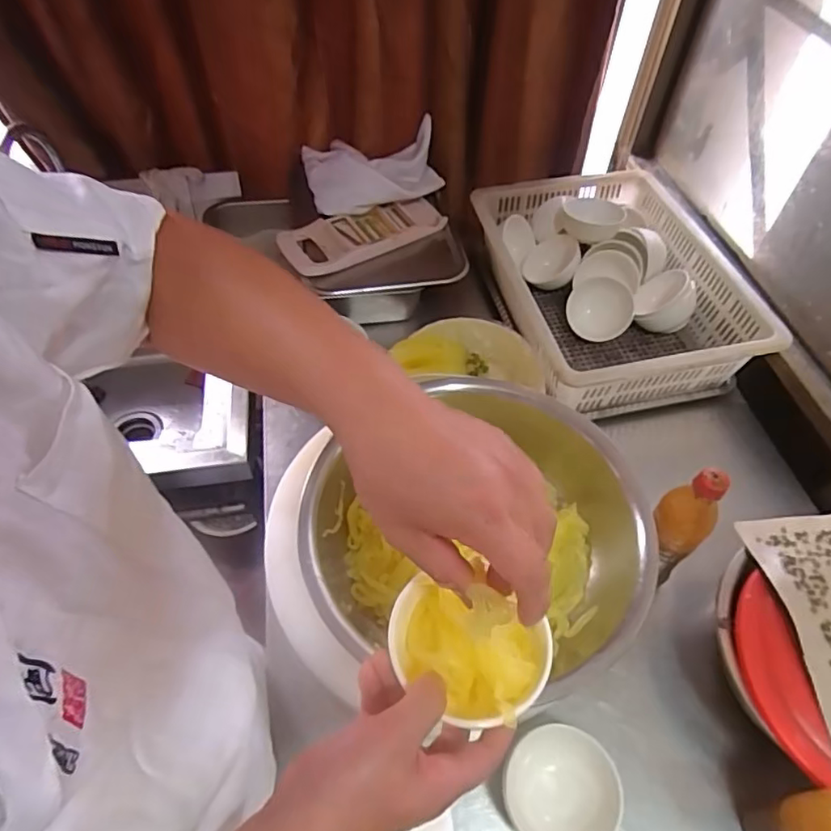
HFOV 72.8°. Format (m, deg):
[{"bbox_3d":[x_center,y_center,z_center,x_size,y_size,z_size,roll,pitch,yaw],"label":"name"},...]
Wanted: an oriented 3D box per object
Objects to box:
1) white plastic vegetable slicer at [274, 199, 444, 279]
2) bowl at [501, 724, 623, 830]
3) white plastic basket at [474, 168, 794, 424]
[{"bbox_3d":[-0.095,-0.335,1.025,0.309,0.033,0.094,-25,58,-17],"label":"white plastic vegetable slicer"},{"bbox_3d":[0.154,0.403,0.609,0.111,0.066,0.116,0,54,0],"label":"bowl"},{"bbox_3d":[0.348,-0.237,1.029,0.397,0.157,0.521,-9,55,-7],"label":"white plastic basket"}]

